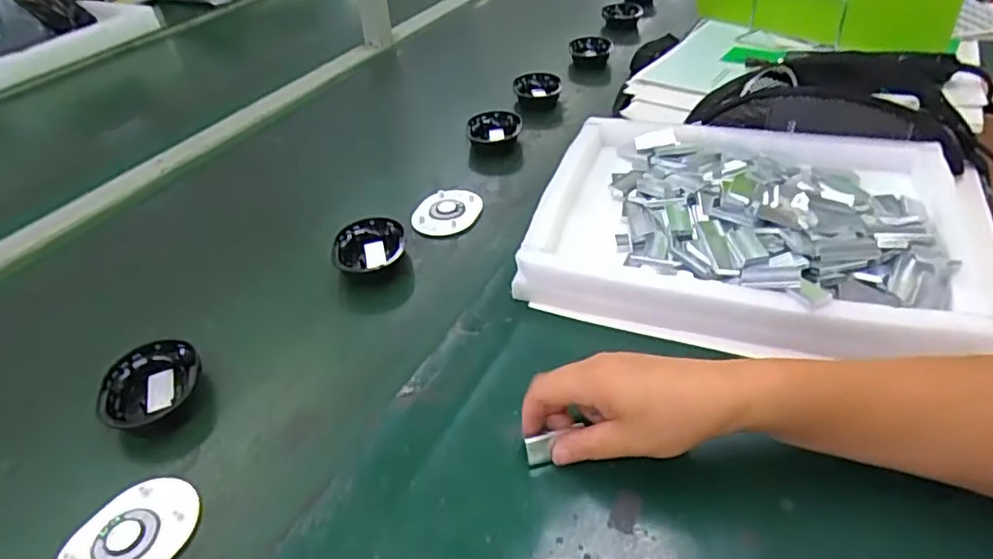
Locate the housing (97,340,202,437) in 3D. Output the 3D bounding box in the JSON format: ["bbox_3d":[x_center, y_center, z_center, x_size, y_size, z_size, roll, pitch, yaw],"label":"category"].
[{"bbox_3d":[-0.277,0.088,0.487,0.071,0.026,0.082,-23,42,-20],"label":"housing"}]

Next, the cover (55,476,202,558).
[{"bbox_3d":[-0.239,0.169,0.391,0.067,0.007,0.090,17,44,26],"label":"cover"}]

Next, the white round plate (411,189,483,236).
[{"bbox_3d":[-0.051,-0.077,0.666,0.063,0.016,0.083,15,44,24],"label":"white round plate"}]

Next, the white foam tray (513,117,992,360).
[{"bbox_3d":[0.235,-0.057,0.567,0.374,0.062,0.313,10,42,19],"label":"white foam tray"}]

